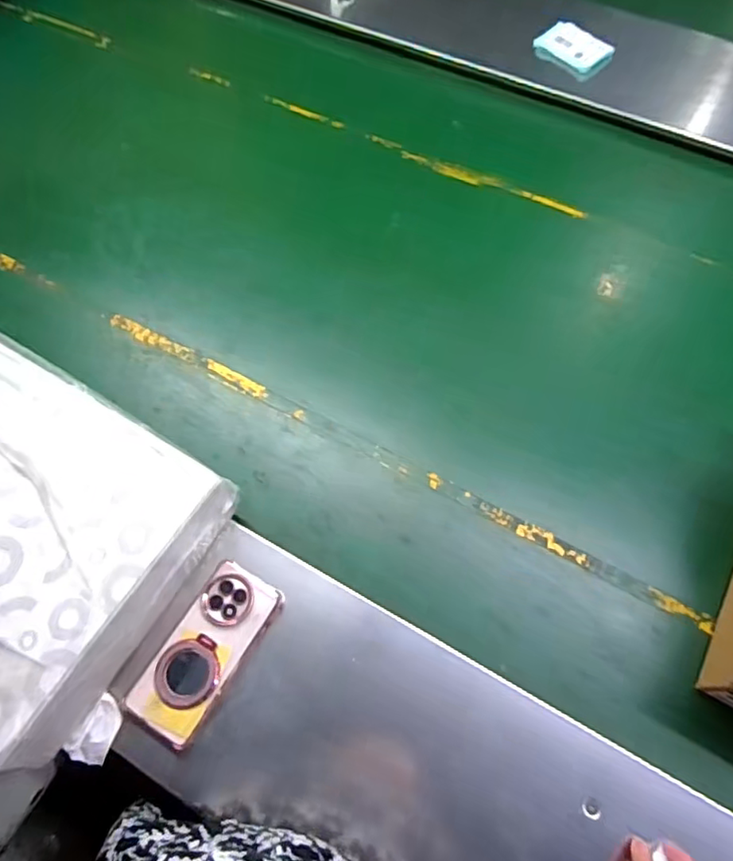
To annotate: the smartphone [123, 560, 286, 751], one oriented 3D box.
[{"bbox_3d":[-0.158,0.218,0.570,0.077,0.019,0.166,30,69,14],"label":"smartphone"}]

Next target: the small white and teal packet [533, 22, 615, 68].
[{"bbox_3d":[0.334,-0.620,0.928,0.067,0.012,0.106,-39,70,-15],"label":"small white and teal packet"}]

